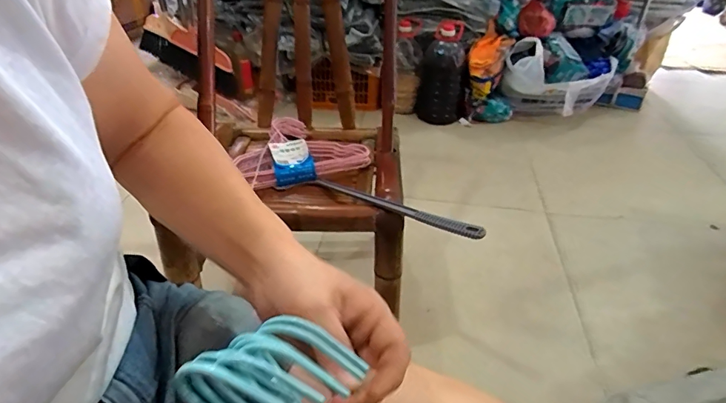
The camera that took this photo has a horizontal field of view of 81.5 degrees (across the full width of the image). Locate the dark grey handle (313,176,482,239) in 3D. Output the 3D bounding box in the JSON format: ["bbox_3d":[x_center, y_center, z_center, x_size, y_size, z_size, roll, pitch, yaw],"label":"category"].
[{"bbox_3d":[0.037,0.004,0.650,0.318,0.014,0.017,19,39,39],"label":"dark grey handle"}]

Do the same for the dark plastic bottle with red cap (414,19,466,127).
[{"bbox_3d":[0.284,-0.454,1.546,0.153,0.334,0.165,-1,36,0],"label":"dark plastic bottle with red cap"}]

